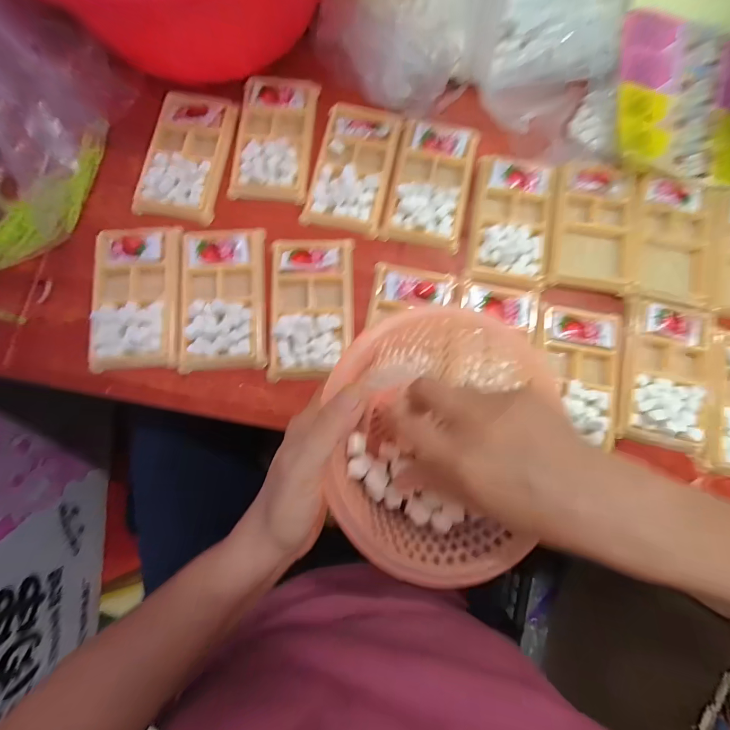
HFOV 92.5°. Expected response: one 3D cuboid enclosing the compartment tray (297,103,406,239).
[{"bbox_3d":[-0.011,-0.204,0.358,0.077,0.009,0.136,13,80,2],"label":"compartment tray"}]

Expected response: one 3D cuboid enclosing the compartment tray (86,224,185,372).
[{"bbox_3d":[-0.214,-0.064,0.327,0.079,0.010,0.136,-2,80,-1],"label":"compartment tray"}]

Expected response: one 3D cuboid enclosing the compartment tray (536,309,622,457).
[{"bbox_3d":[0.197,0.006,0.320,0.073,0.011,0.121,10,80,2],"label":"compartment tray"}]

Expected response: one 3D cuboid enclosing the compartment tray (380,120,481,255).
[{"bbox_3d":[0.069,-0.187,0.361,0.079,0.015,0.131,13,80,2],"label":"compartment tray"}]

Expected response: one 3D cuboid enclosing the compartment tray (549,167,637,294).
[{"bbox_3d":[0.231,-0.139,0.354,0.080,0.017,0.129,8,80,1],"label":"compartment tray"}]

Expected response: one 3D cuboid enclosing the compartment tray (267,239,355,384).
[{"bbox_3d":[-0.050,-0.056,0.334,0.078,0.010,0.137,0,80,0],"label":"compartment tray"}]

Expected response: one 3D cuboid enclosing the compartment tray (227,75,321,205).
[{"bbox_3d":[-0.093,-0.237,0.363,0.078,0.008,0.139,6,80,1],"label":"compartment tray"}]

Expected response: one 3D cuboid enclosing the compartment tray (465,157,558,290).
[{"bbox_3d":[0.150,-0.146,0.354,0.080,0.012,0.132,8,80,1],"label":"compartment tray"}]

